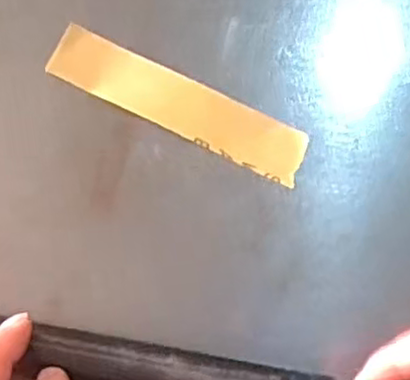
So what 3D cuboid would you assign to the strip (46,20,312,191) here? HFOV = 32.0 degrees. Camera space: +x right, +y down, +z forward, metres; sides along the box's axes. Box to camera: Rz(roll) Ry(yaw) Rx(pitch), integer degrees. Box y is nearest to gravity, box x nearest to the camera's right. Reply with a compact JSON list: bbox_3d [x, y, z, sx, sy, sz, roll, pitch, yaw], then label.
[{"bbox_3d":[-0.013,-0.042,0.345,0.129,0.004,0.028,26,81,6],"label":"strip"}]

